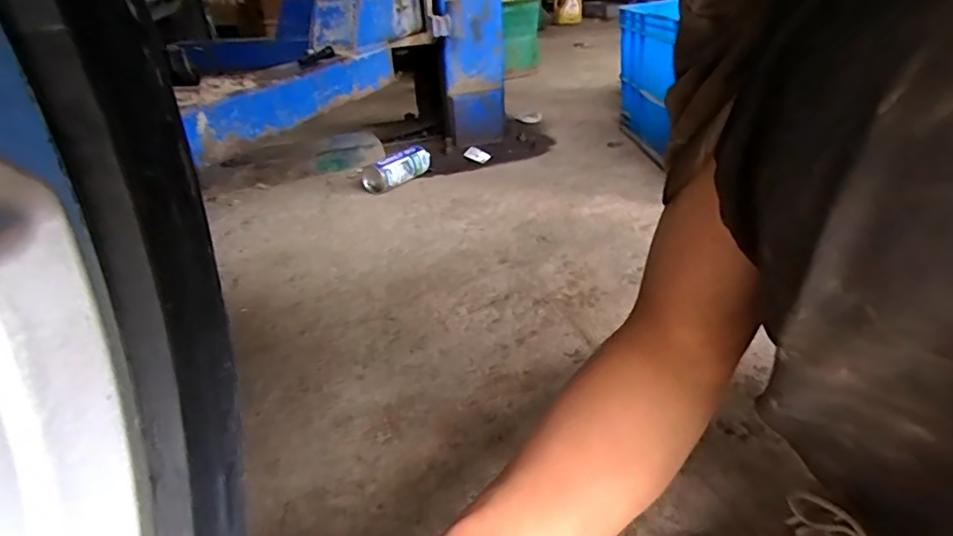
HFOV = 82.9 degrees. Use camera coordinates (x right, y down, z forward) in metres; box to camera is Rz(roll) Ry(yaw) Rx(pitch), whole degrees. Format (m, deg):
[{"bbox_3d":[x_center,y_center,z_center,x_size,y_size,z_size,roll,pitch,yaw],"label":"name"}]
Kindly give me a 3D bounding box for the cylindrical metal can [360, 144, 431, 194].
[{"bbox_3d":[-0.177,-0.233,1.257,0.058,0.064,0.206,10,31,24],"label":"cylindrical metal can"}]

